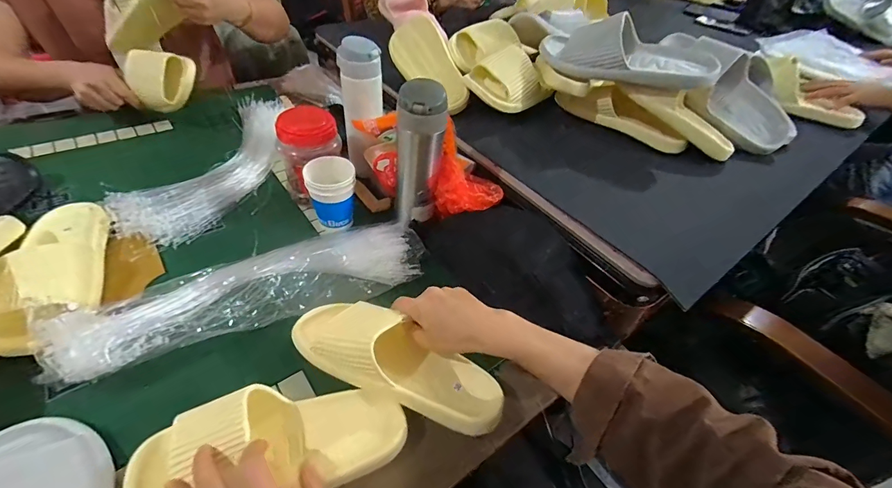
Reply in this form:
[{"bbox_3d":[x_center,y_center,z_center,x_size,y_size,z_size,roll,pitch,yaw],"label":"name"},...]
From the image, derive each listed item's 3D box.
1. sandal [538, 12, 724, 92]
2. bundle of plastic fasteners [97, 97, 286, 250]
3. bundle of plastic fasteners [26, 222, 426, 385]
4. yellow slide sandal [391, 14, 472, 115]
[{"bbox_3d":[0.294,-0.313,0.639,0.282,0.076,0.100,30,50,21],"label":"sandal"},{"bbox_3d":[-0.404,-0.167,0.713,0.180,0.025,0.446,11,46,3],"label":"bundle of plastic fasteners"},{"bbox_3d":[-0.232,0.047,0.489,0.409,0.052,0.123,-18,51,-23],"label":"bundle of plastic fasteners"},{"bbox_3d":[-0.031,-0.327,0.746,0.099,0.066,0.235,-25,68,3],"label":"yellow slide sandal"}]

